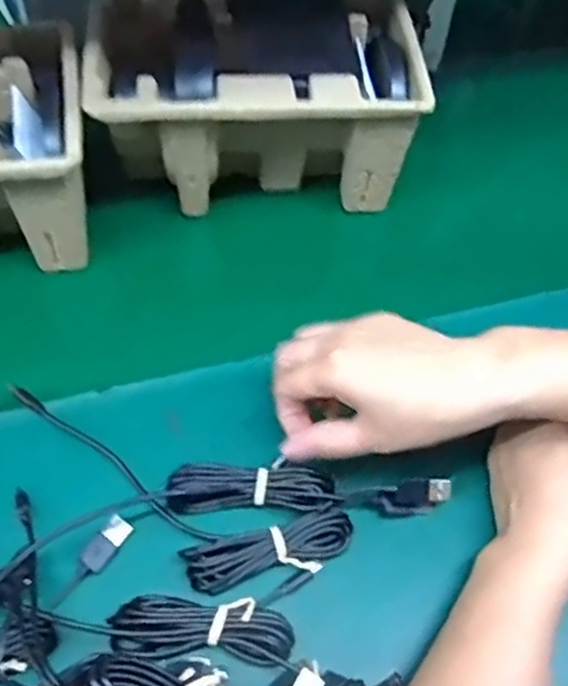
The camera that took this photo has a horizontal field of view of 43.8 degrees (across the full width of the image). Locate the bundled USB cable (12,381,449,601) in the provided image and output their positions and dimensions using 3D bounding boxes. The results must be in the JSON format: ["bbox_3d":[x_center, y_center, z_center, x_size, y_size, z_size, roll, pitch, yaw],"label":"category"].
[{"bbox_3d":[-0.040,0.091,0.394,0.253,0.020,0.084,9,54,7],"label":"bundled USB cable"}]

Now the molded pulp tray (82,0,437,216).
[{"bbox_3d":[-0.018,-0.175,0.519,0.222,0.106,0.138,-5,54,-3],"label":"molded pulp tray"}]

